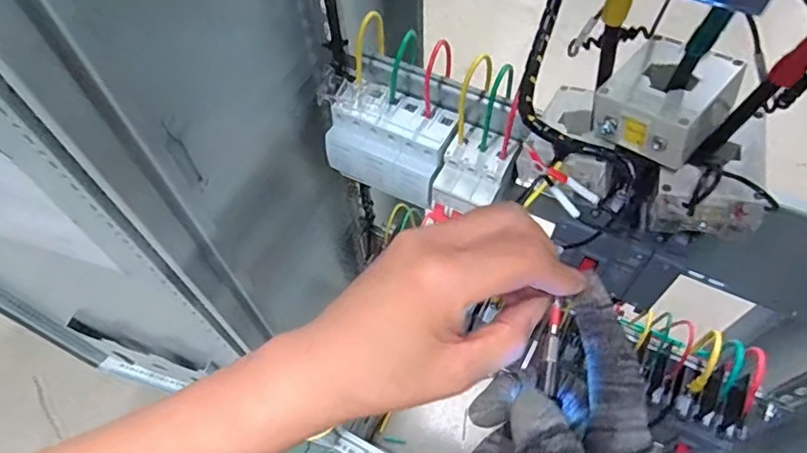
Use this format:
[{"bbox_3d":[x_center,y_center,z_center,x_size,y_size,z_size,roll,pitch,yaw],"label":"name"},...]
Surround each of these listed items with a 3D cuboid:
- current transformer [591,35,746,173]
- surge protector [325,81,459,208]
[{"bbox_3d":[0.164,-0.081,0.338,0.065,0.039,0.067,38,67,22],"label":"current transformer"},{"bbox_3d":[-0.009,-0.080,0.508,0.112,0.068,0.074,27,63,17],"label":"surge protector"}]

